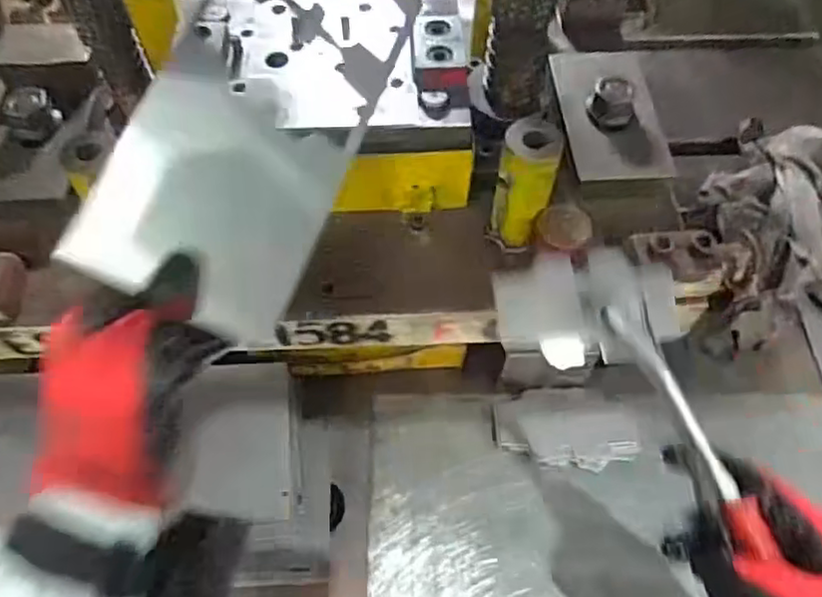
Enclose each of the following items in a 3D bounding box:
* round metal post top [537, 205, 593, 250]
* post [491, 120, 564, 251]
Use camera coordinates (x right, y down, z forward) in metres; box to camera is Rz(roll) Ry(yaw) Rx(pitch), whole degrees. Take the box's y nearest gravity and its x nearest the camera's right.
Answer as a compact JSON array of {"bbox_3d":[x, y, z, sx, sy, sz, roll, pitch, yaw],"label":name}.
[{"bbox_3d":[0.112,-0.050,0.465,0.037,0.010,0.041,-7,59,-4],"label":"round metal post top"},{"bbox_3d":[0.082,-0.080,0.466,0.038,0.095,0.033,13,59,8],"label":"post"}]

